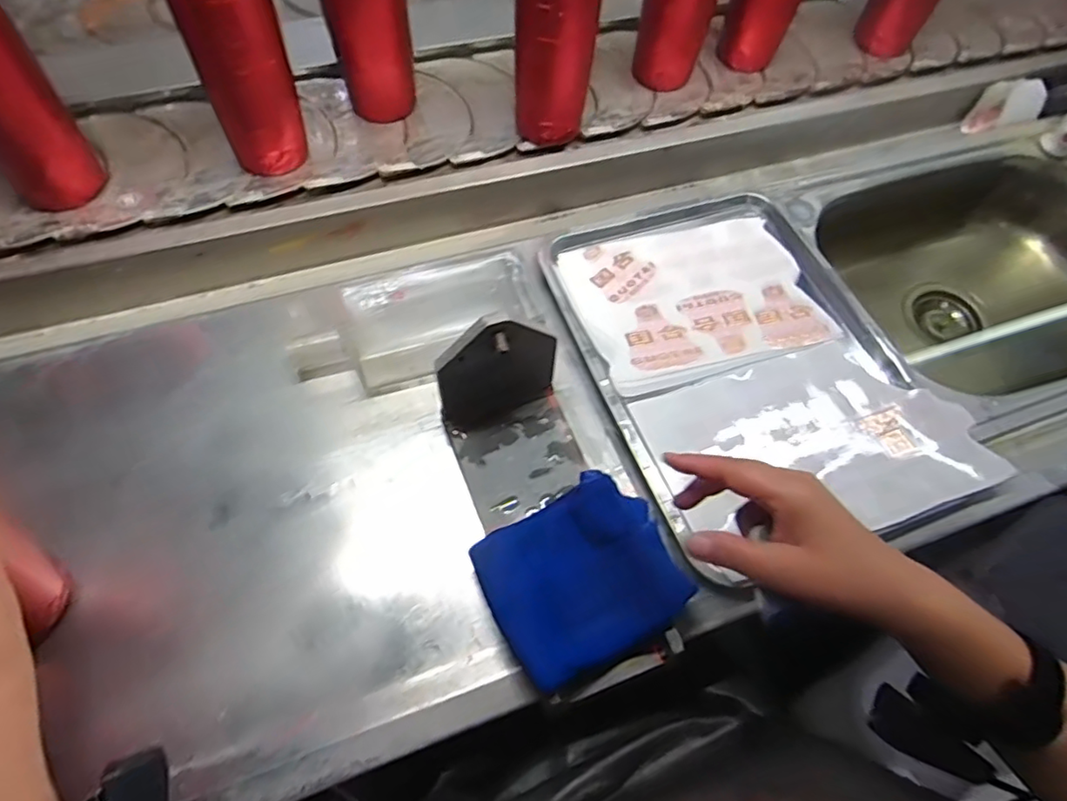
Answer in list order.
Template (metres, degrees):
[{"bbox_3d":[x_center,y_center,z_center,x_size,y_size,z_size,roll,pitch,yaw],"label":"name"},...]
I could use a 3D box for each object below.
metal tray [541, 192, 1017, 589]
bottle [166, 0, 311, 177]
[{"bbox_3d":[0.195,-0.041,0.567,0.285,0.031,0.382,-20,66,-14],"label":"metal tray"},{"bbox_3d":[-0.267,-0.305,0.551,0.070,0.200,0.072,13,62,3],"label":"bottle"}]

